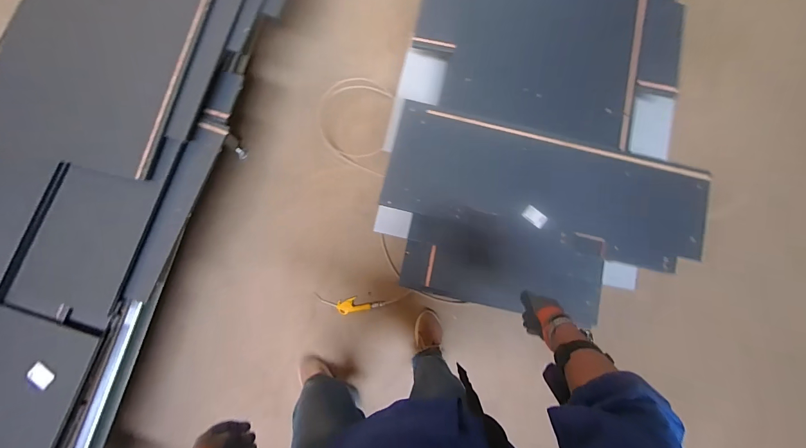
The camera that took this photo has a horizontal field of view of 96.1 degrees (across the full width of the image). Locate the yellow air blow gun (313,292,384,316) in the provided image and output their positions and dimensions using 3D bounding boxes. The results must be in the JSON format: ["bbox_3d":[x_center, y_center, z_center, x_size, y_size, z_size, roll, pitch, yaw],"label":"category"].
[{"bbox_3d":[-0.210,0.316,1.411,0.256,0.034,0.070,0,81,-2],"label":"yellow air blow gun"}]

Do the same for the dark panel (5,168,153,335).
[{"bbox_3d":[-0.934,0.056,1.049,0.270,0.021,0.421,13,86,-1],"label":"dark panel"}]

